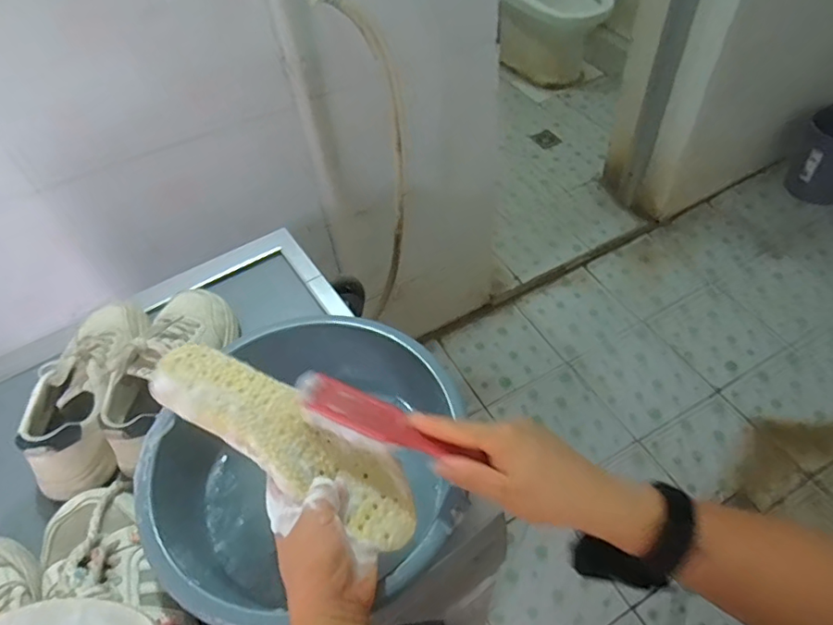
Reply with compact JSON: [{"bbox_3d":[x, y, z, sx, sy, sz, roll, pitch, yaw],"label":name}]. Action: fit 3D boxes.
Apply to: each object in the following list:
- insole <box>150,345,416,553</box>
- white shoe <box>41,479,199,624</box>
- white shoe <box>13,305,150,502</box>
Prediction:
[{"bbox_3d":[-0.101,0.102,0.421,0.233,0.018,0.066,33,58,1],"label":"insole"},{"bbox_3d":[-0.261,0.252,0.453,0.099,0.083,0.253,-36,57,-21],"label":"white shoe"},{"bbox_3d":[-0.369,0.076,0.606,0.095,0.081,0.244,0,52,5],"label":"white shoe"}]

